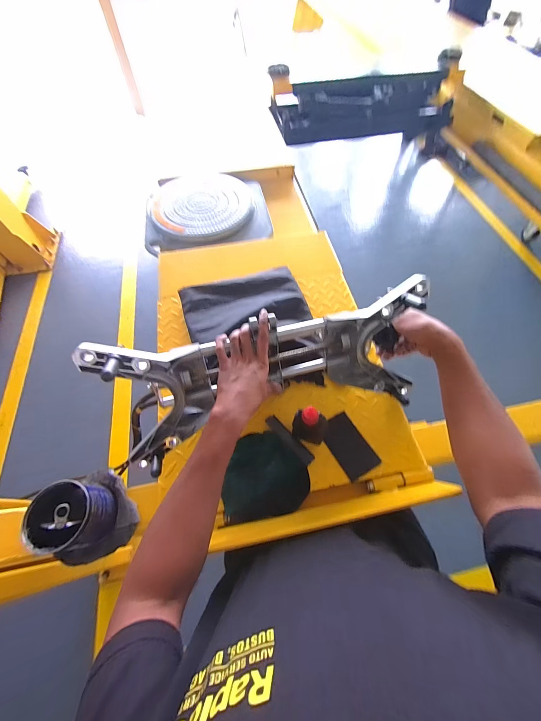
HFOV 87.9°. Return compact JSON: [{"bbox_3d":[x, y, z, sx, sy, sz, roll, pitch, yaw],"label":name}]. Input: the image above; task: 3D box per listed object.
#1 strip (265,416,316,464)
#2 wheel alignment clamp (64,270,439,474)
[{"bbox_3d":[0.036,0.150,0.538,0.023,0.008,0.113,-39,67,-19],"label":"strip"},{"bbox_3d":[0.008,0.017,0.479,0.540,0.207,0.173,-13,62,-12],"label":"wheel alignment clamp"}]

